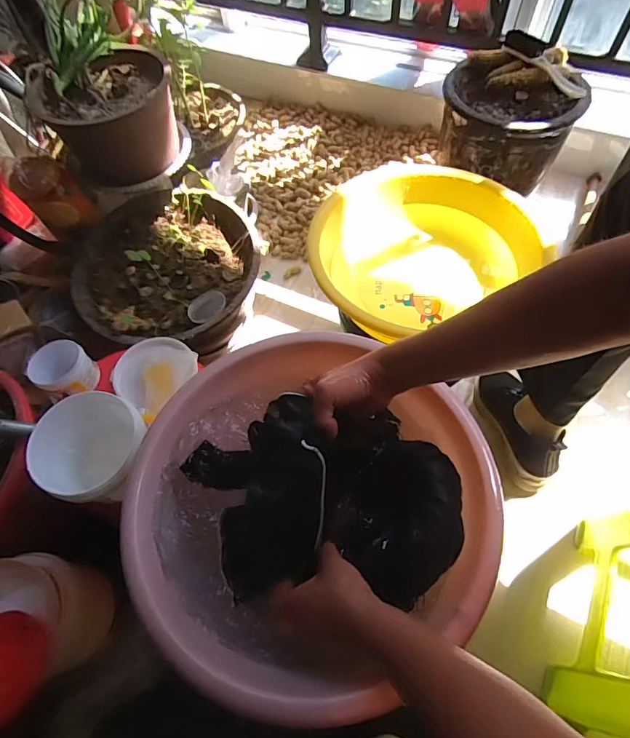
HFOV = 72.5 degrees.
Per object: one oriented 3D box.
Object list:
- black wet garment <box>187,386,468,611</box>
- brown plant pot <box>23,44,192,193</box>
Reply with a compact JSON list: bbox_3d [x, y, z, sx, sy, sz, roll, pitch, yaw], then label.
[{"bbox_3d":[0.001,0.128,0.433,0.285,0.107,0.182,1,62,4],"label":"black wet garment"},{"bbox_3d":[-0.355,-0.441,0.776,0.218,0.153,0.199,-2,61,3],"label":"brown plant pot"}]

